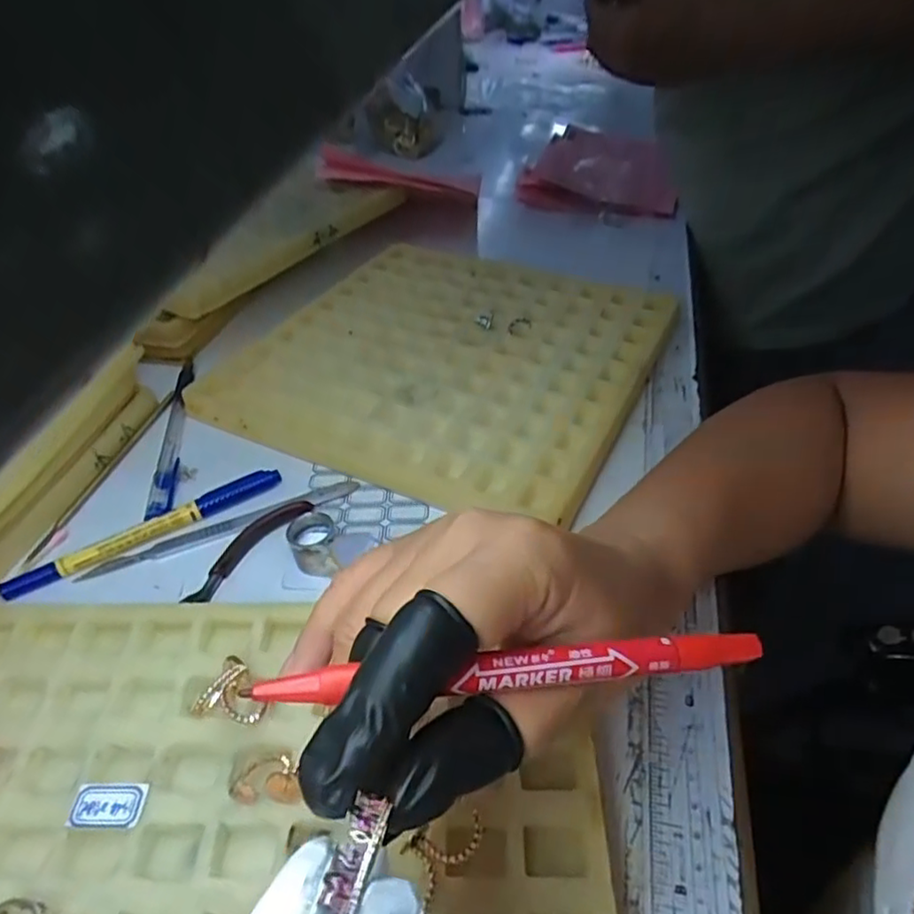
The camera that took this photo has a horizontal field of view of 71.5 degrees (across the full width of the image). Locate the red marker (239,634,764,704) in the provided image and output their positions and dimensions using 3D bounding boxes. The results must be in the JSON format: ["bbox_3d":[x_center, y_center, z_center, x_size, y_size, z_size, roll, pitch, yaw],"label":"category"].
[{"bbox_3d":[0.016,0.053,0.159,0.131,0.006,0.010,-2,43,-8],"label":"red marker"}]

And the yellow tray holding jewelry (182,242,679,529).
[{"bbox_3d":[-0.008,-0.073,0.441,0.259,0.024,0.246,17,45,22],"label":"yellow tray holding jewelry"}]

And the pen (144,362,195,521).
[{"bbox_3d":[-0.177,-0.021,0.397,0.012,0.008,0.158,-9,41,-7],"label":"pen"}]

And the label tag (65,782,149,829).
[{"bbox_3d":[-0.121,0.121,0.221,0.024,0.004,0.014,-2,41,1],"label":"label tag"}]

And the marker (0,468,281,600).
[{"bbox_3d":[-0.162,0.038,0.336,0.141,0.008,0.013,-25,46,-23],"label":"marker"}]

